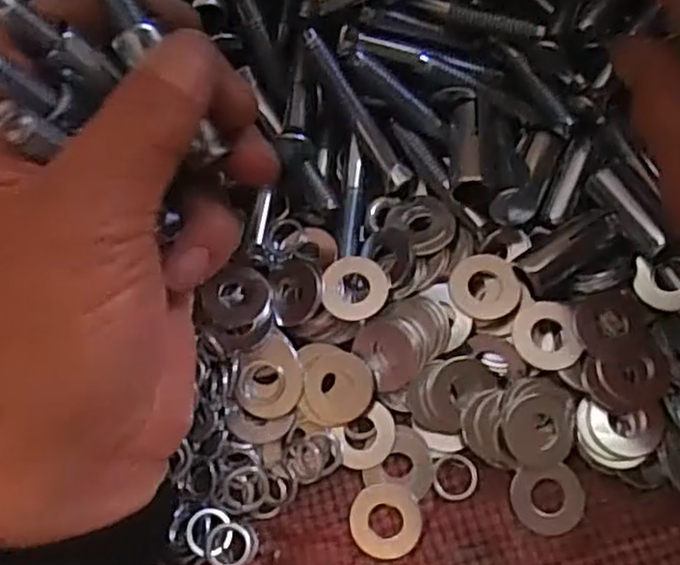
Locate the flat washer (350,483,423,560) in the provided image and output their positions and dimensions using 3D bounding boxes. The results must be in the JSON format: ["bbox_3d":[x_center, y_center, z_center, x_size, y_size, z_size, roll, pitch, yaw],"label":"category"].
[{"bbox_3d":[0.014,0.072,0.214,0.021,0.004,0.021,-7,76,2],"label":"flat washer"}]

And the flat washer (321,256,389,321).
[{"bbox_3d":[0.005,0.002,0.226,0.021,0.004,0.020,-4,79,4],"label":"flat washer"}]

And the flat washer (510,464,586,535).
[{"bbox_3d":[0.062,0.064,0.211,0.021,0.004,0.019,-9,76,1],"label":"flat washer"}]

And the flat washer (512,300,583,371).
[{"bbox_3d":[0.062,0.016,0.215,0.019,0.004,0.020,-1,75,3],"label":"flat washer"}]

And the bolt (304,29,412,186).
[{"bbox_3d":[0.006,-0.057,0.234,0.006,0.004,0.057,-37,107,-7],"label":"bolt"}]

